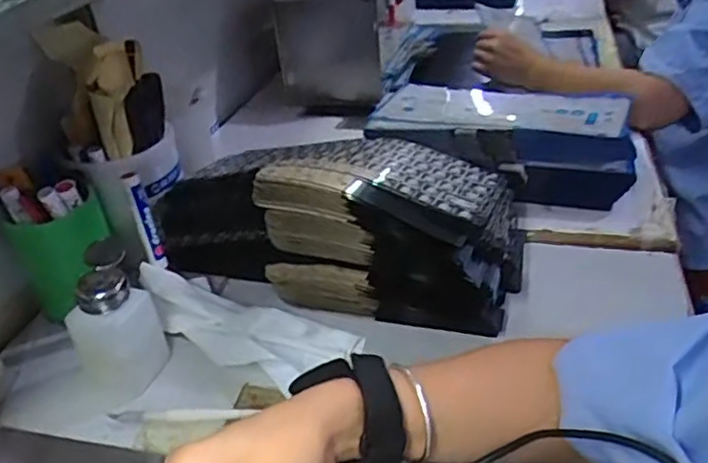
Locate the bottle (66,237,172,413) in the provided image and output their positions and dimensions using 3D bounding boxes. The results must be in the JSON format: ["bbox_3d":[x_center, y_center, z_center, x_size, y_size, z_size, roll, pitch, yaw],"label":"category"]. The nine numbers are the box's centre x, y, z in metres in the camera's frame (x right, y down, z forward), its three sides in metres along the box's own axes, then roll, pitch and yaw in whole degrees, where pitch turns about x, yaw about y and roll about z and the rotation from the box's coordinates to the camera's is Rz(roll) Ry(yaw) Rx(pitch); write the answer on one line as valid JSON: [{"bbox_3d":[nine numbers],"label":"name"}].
[{"bbox_3d":[-0.203,0.078,0.525,0.072,0.113,0.076,-23,37,-25],"label":"bottle"}]

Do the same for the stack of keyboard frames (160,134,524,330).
[{"bbox_3d":[-0.016,-0.016,0.615,0.352,0.122,0.167,4,34,15],"label":"stack of keyboard frames"}]

